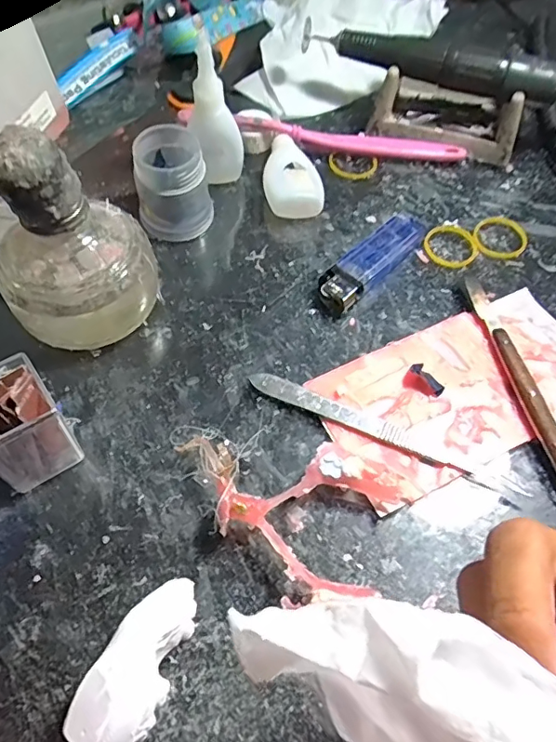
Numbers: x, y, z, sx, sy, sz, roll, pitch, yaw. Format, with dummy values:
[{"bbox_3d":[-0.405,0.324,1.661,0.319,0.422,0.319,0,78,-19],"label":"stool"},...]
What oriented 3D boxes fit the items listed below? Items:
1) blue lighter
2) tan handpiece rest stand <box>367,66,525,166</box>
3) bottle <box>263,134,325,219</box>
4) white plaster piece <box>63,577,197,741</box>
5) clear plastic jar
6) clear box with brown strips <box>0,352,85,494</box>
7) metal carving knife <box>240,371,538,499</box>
[{"bbox_3d":[0.054,-0.064,0.306,0.023,0.014,0.081,39,66,20],"label":"blue lighter"},{"bbox_3d":[0.118,-0.188,0.367,0.098,0.040,0.068,12,60,6],"label":"tan handpiece rest stand"},{"bbox_3d":[0.009,-0.124,0.337,0.035,0.021,0.061,-2,59,-3],"label":"bottle"},{"bbox_3d":[-0.050,0.109,0.198,0.026,0.023,0.061,25,62,13],"label":"white plaster piece"},{"bbox_3d":[-0.062,-0.108,0.308,0.042,0.053,0.039,1,59,-1],"label":"clear plastic jar"},{"bbox_3d":[-0.109,0.025,0.226,0.035,0.056,0.037,-33,65,-19],"label":"clear box with brown strips"},{"bbox_3d":[0.050,0.030,0.255,0.137,0.005,0.011,23,62,12],"label":"metal carving knife"}]

